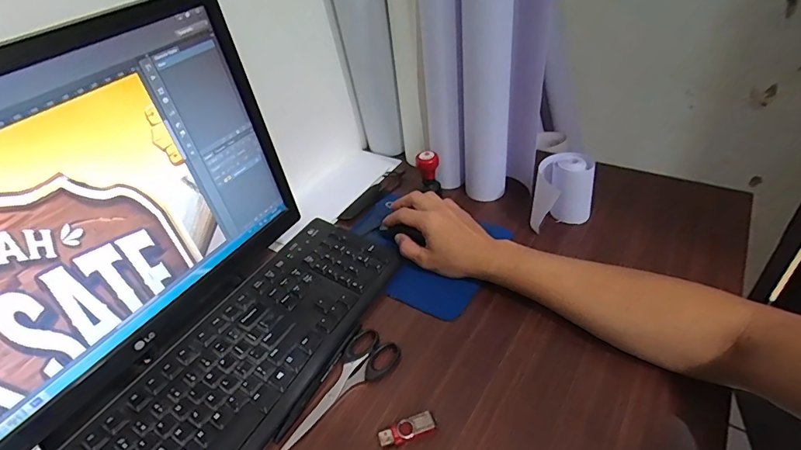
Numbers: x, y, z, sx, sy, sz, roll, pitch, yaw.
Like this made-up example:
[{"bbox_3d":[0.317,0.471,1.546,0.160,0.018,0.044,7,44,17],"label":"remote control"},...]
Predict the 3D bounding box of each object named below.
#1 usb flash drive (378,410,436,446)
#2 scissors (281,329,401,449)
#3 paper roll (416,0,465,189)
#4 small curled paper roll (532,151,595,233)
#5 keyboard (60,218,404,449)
[{"bbox_3d":[0.006,0.189,0.405,0.052,0.011,0.018,-18,40,-12],"label":"usb flash drive"},{"bbox_3d":[-0.059,0.168,0.442,0.054,0.004,0.150,18,46,28],"label":"scissors"},{"bbox_3d":[0.056,-0.209,0.592,0.048,0.351,0.064,-8,39,0],"label":"paper roll"},{"bbox_3d":[0.221,-0.047,0.593,0.075,0.090,0.056,8,42,19],"label":"small curled paper roll"},{"bbox_3d":[-0.170,0.147,0.467,0.158,0.027,0.430,19,46,29],"label":"keyboard"}]

